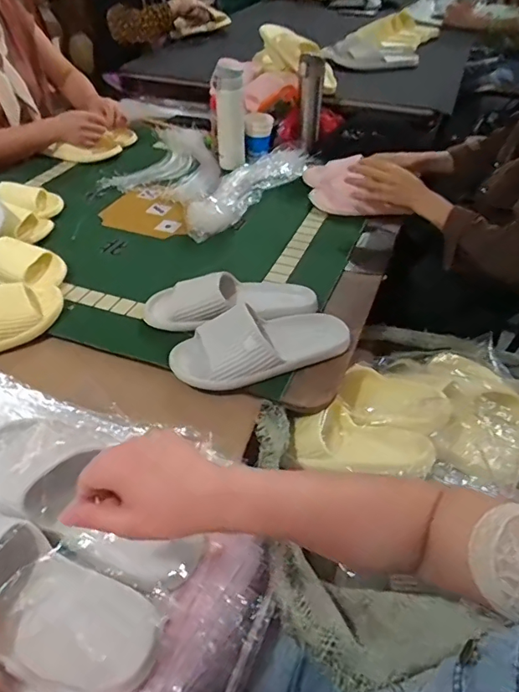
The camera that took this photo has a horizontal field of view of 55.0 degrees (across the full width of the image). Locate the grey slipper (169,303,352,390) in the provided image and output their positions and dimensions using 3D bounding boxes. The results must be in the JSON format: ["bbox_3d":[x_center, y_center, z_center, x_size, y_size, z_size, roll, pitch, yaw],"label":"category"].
[{"bbox_3d":[0.009,-0.004,0.720,0.268,0.073,0.103,-12,45,-13],"label":"grey slipper"}]

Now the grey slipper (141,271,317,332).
[{"bbox_3d":[-0.045,-0.070,0.798,0.271,0.065,0.119,-5,44,-6],"label":"grey slipper"}]

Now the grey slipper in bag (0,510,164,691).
[{"bbox_3d":[-0.224,0.215,0.445,0.278,0.051,0.097,16,45,19],"label":"grey slipper in bag"}]

